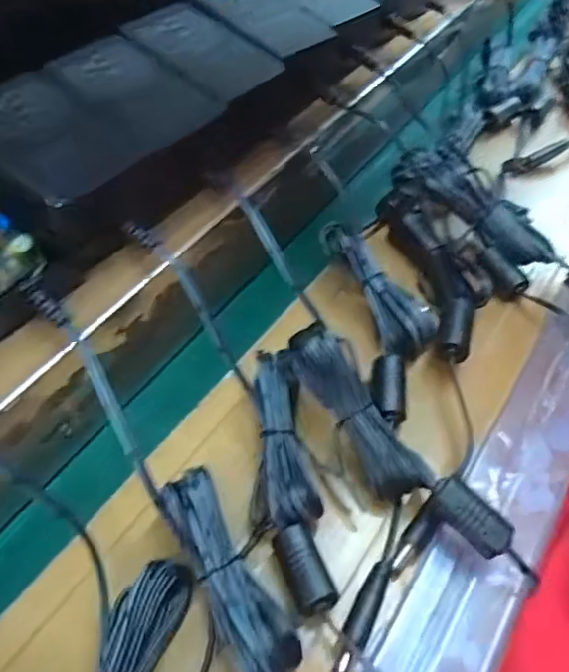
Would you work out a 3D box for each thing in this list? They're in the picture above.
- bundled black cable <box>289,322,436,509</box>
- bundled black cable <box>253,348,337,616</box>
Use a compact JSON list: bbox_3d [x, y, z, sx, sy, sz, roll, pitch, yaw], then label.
[{"bbox_3d":[0.027,0.028,0.216,0.019,0.010,0.072,-29,77,-23],"label":"bundled black cable"},{"bbox_3d":[0.001,0.048,0.209,0.018,0.015,0.099,-7,51,-7],"label":"bundled black cable"}]

